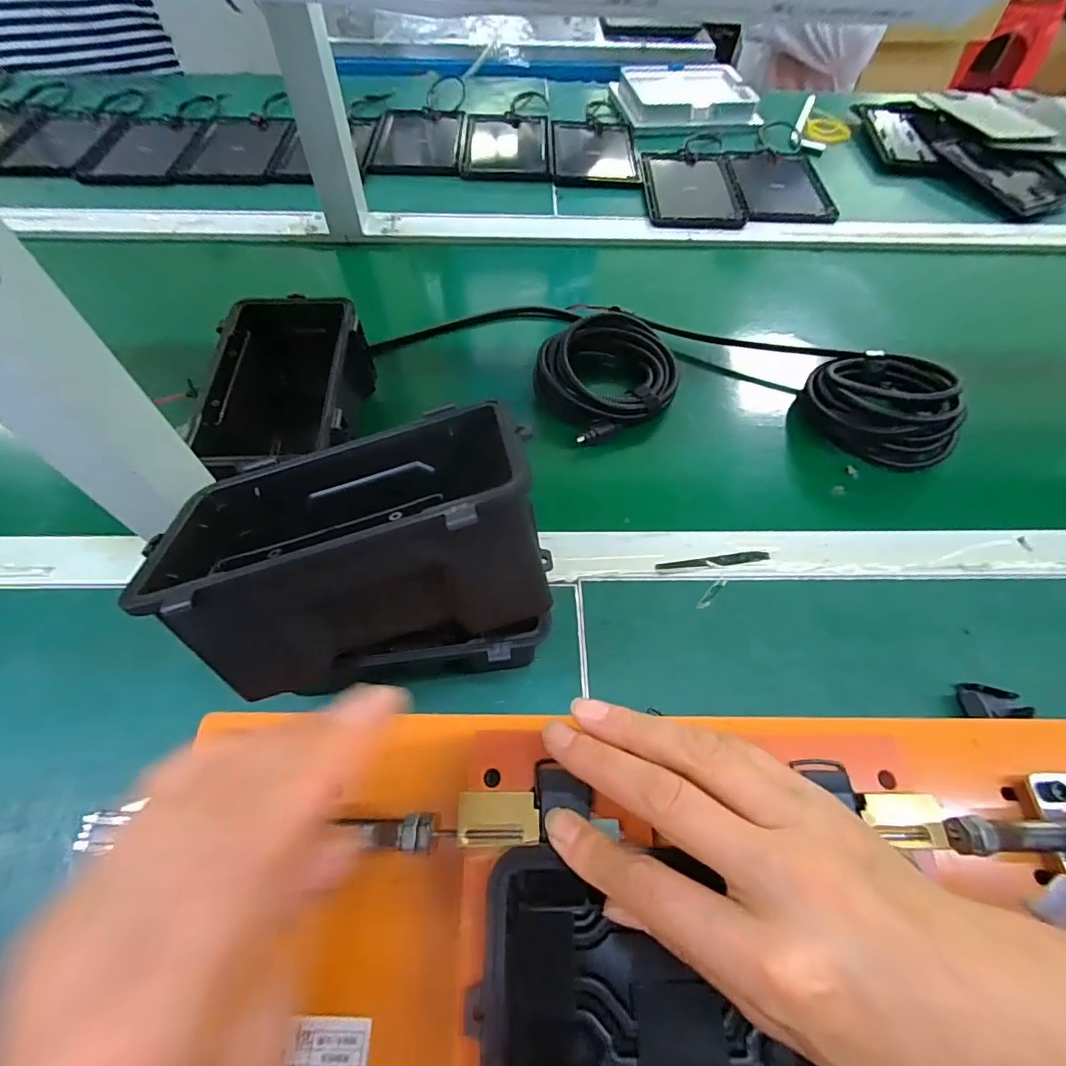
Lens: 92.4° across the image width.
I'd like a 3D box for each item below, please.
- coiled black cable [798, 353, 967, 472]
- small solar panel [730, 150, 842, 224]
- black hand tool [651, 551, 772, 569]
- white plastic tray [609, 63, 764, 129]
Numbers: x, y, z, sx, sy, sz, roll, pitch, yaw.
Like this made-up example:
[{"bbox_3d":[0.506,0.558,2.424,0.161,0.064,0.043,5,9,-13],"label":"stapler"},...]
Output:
[{"bbox_3d":[0.313,-0.114,0.455,0.091,0.063,0.123,-21,63,-13],"label":"coiled black cable"},{"bbox_3d":[0.322,-0.451,0.664,0.116,0.004,0.163,2,60,-1],"label":"small solar panel"},{"bbox_3d":[0.141,0.022,0.397,0.090,0.004,0.009,-7,61,-5],"label":"black hand tool"},{"bbox_3d":[0.221,-0.638,0.746,0.193,0.026,0.153,-5,60,-4],"label":"white plastic tray"}]

